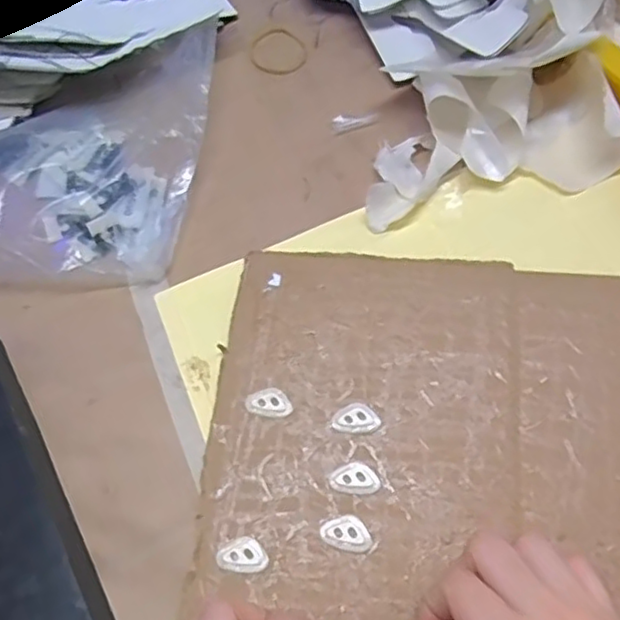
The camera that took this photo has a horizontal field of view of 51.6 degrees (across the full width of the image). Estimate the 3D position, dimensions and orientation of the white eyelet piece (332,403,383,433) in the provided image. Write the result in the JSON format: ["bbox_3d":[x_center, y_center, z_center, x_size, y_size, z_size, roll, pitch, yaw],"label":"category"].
[{"bbox_3d":[0.025,0.058,0.346,0.025,0.004,0.016,-10,63,0],"label":"white eyelet piece"}]

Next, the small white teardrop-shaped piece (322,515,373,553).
[{"bbox_3d":[0.019,0.111,0.321,0.025,0.004,0.016,11,65,10],"label":"small white teardrop-shaped piece"}]

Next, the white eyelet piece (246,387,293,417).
[{"bbox_3d":[-0.023,0.051,0.353,0.025,0.004,0.016,-2,64,3],"label":"white eyelet piece"}]

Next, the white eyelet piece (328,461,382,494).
[{"bbox_3d":[0.024,0.087,0.333,0.025,0.004,0.015,11,65,10],"label":"white eyelet piece"}]

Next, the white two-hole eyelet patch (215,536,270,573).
[{"bbox_3d":[-0.033,0.122,0.320,0.026,0.004,0.017,11,65,10],"label":"white two-hole eyelet patch"}]

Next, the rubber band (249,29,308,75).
[{"bbox_3d":[-0.024,-0.193,0.480,0.041,0.004,0.049,-40,68,-15],"label":"rubber band"}]

